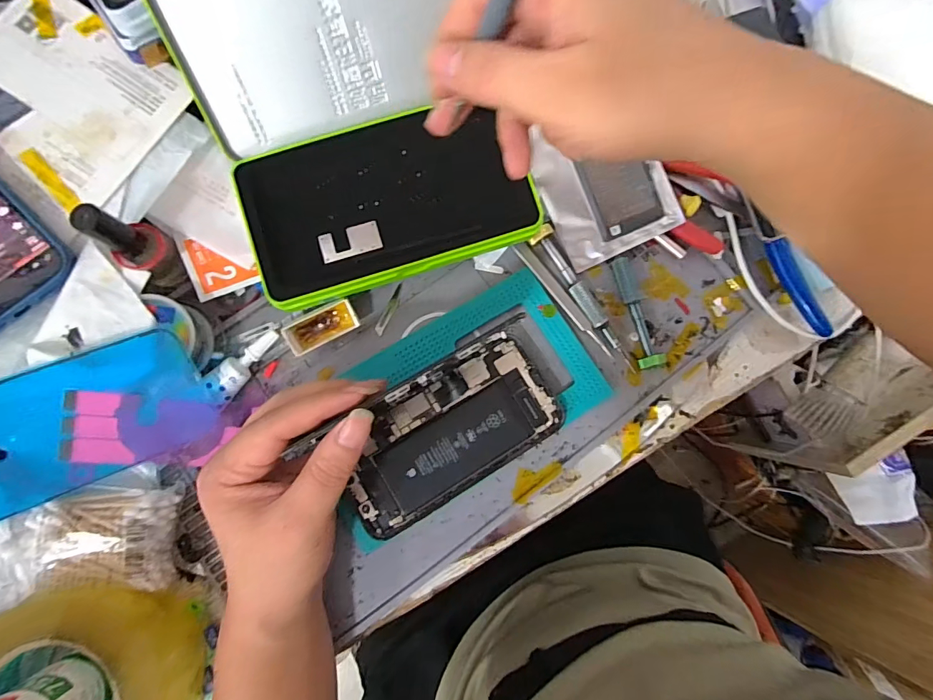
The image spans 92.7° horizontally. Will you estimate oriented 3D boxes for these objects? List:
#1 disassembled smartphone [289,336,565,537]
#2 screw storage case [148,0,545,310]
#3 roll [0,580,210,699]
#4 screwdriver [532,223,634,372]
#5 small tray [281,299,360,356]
[{"bbox_3d":[-0.013,0.053,0.295,0.143,0.009,0.082,-29,83,-7],"label":"disassembled smartphone"},{"bbox_3d":[-0.066,-0.148,0.287,0.185,0.060,0.202,-18,89,-9],"label":"screw storage case"},{"bbox_3d":[-0.217,0.197,0.253,0.106,0.052,0.127,-33,84,-7],"label":"roll"},{"bbox_3d":[0.083,-0.036,0.317,0.015,0.009,0.118,-31,91,-9],"label":"screwdriver"},{"bbox_3d":[-0.098,-0.015,0.303,0.047,0.019,0.020,-28,91,-9],"label":"small tray"}]

